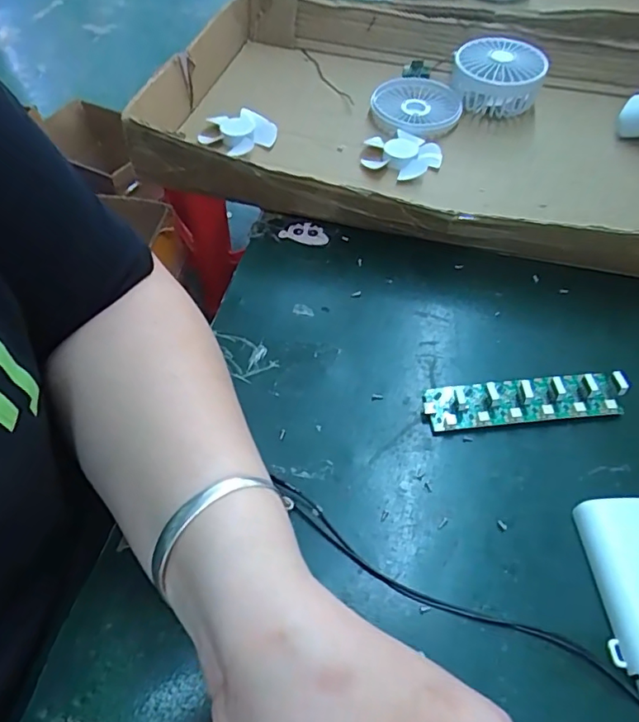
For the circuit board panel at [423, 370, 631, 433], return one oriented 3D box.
[{"bbox_3d":[0.126,0.024,0.330,0.118,0.019,0.029,-3,51,-1],"label":"circuit board panel"}]

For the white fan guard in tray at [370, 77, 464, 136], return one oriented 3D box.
[{"bbox_3d":[0.102,-0.261,0.542,0.082,0.018,0.097,29,58,22],"label":"white fan guard in tray"}]

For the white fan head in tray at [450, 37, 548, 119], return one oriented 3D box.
[{"bbox_3d":[0.181,-0.288,0.558,0.091,0.057,0.081,10,52,9],"label":"white fan head in tray"}]

